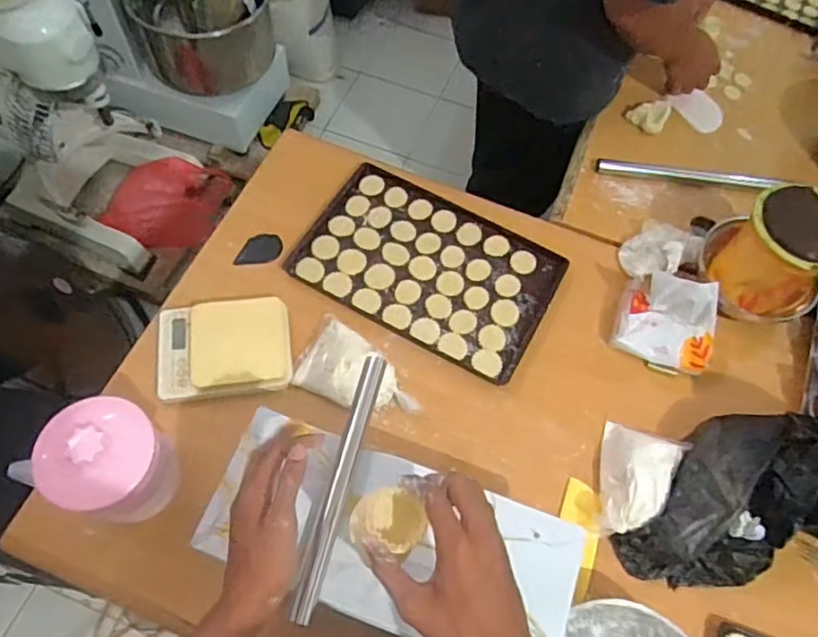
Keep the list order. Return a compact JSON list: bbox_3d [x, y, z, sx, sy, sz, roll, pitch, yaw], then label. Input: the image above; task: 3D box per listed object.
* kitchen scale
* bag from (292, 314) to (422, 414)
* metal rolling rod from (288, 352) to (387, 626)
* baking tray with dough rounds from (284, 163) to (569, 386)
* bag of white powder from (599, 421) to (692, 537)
[{"bbox_3d":[-0.251,0.039,0.833,0.172,0.027,0.138,-6,64,-7],"label":"kitchen scale"},{"bbox_3d":[-0.062,0.073,0.832,0.167,0.025,0.105,24,64,8],"label":"bag"},{"bbox_3d":[-0.069,0.165,0.629,0.024,0.018,0.274,14,63,3],"label":"metal rolling rod"},{"bbox_3d":[0.031,-0.084,0.913,0.365,0.019,0.242,28,65,10],"label":"baking tray with dough rounds"},{"bbox_3d":[0.280,0.204,0.768,0.086,0.062,0.140,27,65,10],"label":"bag of white powder"}]

